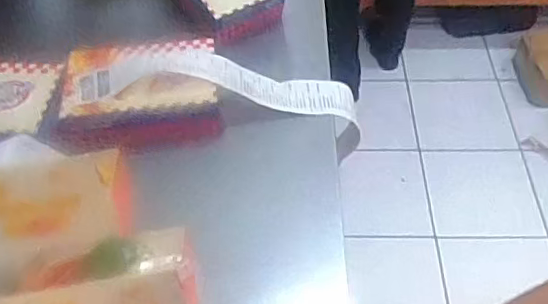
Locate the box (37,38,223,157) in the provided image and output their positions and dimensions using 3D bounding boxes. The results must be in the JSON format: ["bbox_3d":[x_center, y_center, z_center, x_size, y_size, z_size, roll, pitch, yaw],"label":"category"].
[{"bbox_3d":[-0.152,-0.065,0.649,0.177,0.066,0.126,-9,51,-6],"label":"box"}]

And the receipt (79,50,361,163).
[{"bbox_3d":[-0.049,-0.058,0.687,0.341,0.101,0.064,9,49,-14],"label":"receipt"}]

